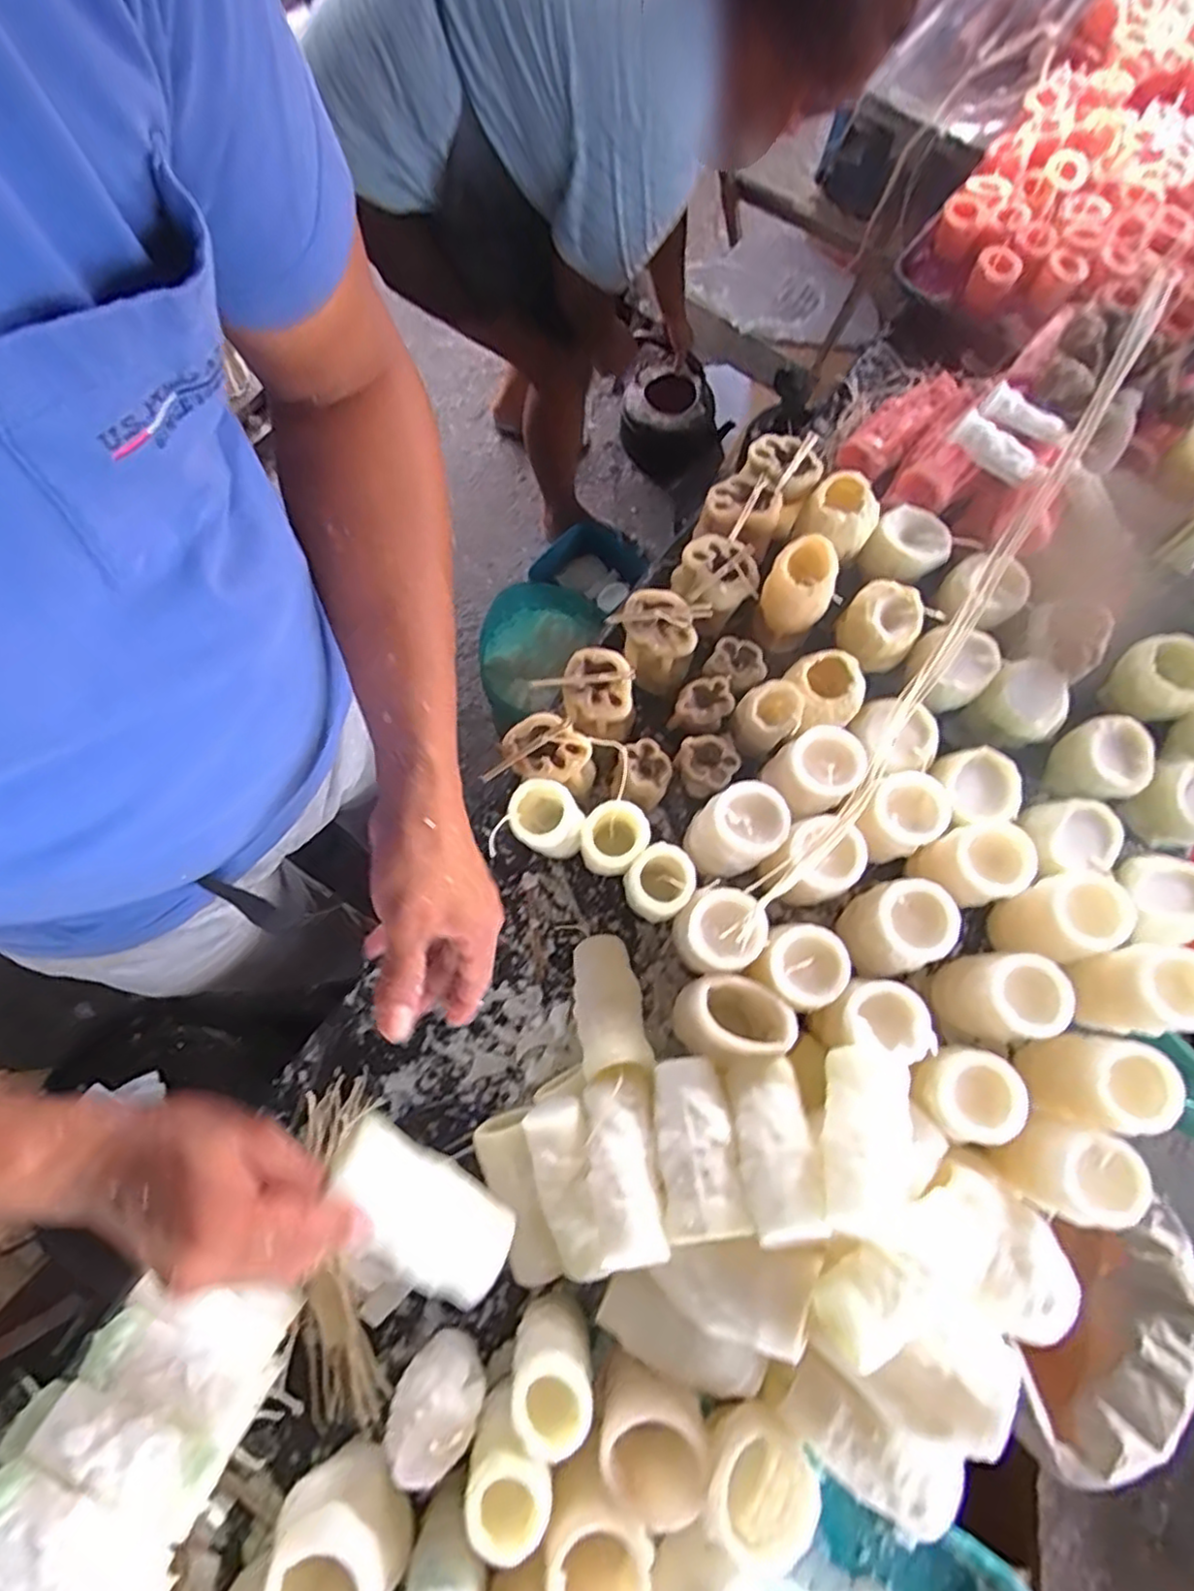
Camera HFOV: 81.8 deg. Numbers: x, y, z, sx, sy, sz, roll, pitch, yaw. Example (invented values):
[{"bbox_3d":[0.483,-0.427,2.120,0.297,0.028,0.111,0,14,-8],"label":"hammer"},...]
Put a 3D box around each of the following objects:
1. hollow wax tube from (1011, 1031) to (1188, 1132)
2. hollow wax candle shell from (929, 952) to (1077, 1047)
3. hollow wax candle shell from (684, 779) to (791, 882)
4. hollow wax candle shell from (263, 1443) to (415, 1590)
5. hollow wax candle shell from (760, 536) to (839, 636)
[{"bbox_3d":[0.369,0.212,0.513,0.058,0.093,0.062,0,73,-1],"label":"hollow wax tube"},{"bbox_3d":[0.313,0.157,0.542,0.059,0.091,0.062,0,73,-1],"label":"hollow wax candle shell"},{"bbox_3d":[0.114,0.030,0.564,0.072,0.059,0.061,-30,76,-10],"label":"hollow wax candle shell"},{"bbox_3d":[-0.166,0.473,0.435,0.063,0.087,0.072,-36,77,-11],"label":"hollow wax candle shell"},{"bbox_3d":[0.186,-0.190,0.628,0.062,0.064,0.065,38,76,10],"label":"hollow wax candle shell"}]

